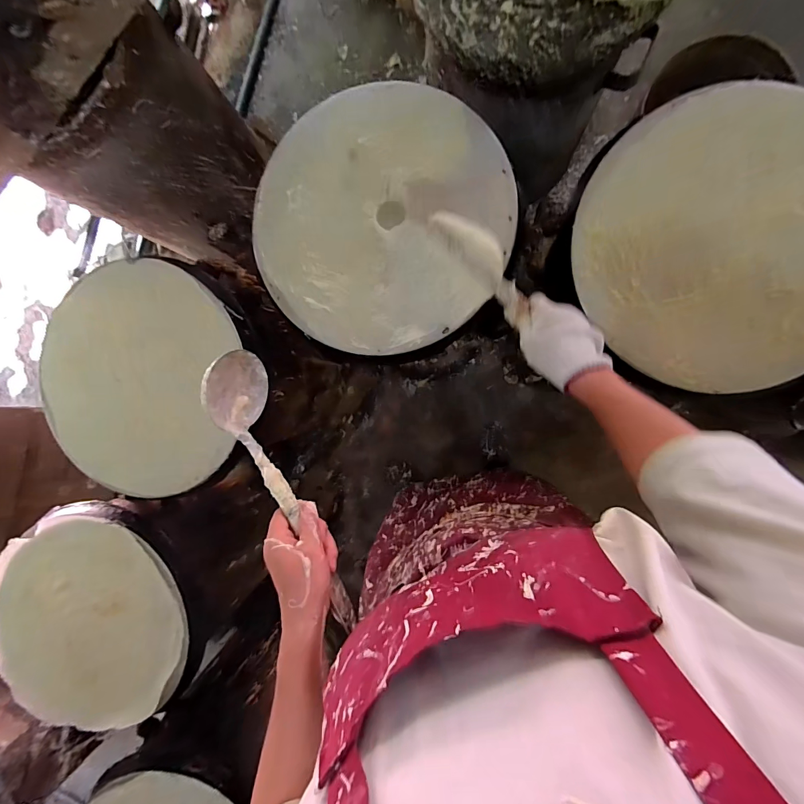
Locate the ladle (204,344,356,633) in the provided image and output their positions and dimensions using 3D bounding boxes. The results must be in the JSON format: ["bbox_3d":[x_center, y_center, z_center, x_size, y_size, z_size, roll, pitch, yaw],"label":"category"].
[{"bbox_3d":[-0.134,0.095,0.425,0.057,0.091,0.327,-29,81,9],"label":"ladle"}]

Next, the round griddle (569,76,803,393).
[{"bbox_3d":[0.434,-0.206,0.505,0.358,0.032,0.387,1,95,7],"label":"round griddle"}]

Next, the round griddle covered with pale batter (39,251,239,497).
[{"bbox_3d":[-0.456,-0.041,0.635,0.353,0.036,0.375,9,96,6],"label":"round griddle covered with pale batter"}]

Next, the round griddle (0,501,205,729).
[{"bbox_3d":[-0.562,0.383,0.688,0.381,0.057,0.376,1,95,7],"label":"round griddle"}]

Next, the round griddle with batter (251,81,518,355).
[{"bbox_3d":[-0.034,-0.268,0.557,0.377,0.032,0.378,1,95,7],"label":"round griddle with batter"}]

